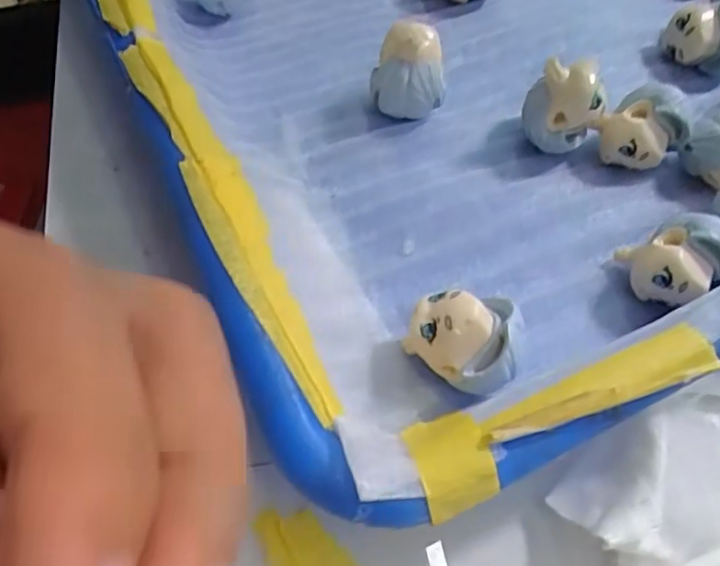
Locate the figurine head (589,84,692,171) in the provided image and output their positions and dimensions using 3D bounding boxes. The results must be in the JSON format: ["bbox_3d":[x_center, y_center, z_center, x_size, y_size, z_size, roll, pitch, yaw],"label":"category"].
[{"bbox_3d":[0.086,-0.047,0.190,0.024,0.023,0.017,38,63,17],"label":"figurine head"}]

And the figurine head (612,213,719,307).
[{"bbox_3d":[0.087,-0.007,0.167,0.023,0.022,0.022,1,59,-2],"label":"figurine head"}]

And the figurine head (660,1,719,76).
[{"bbox_3d":[0.123,-0.086,0.217,0.028,0.023,0.017,39,65,19],"label":"figurine head"}]

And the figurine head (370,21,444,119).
[{"bbox_3d":[0.015,-0.066,0.194,0.022,0.026,0.018,0,59,-3],"label":"figurine head"}]

